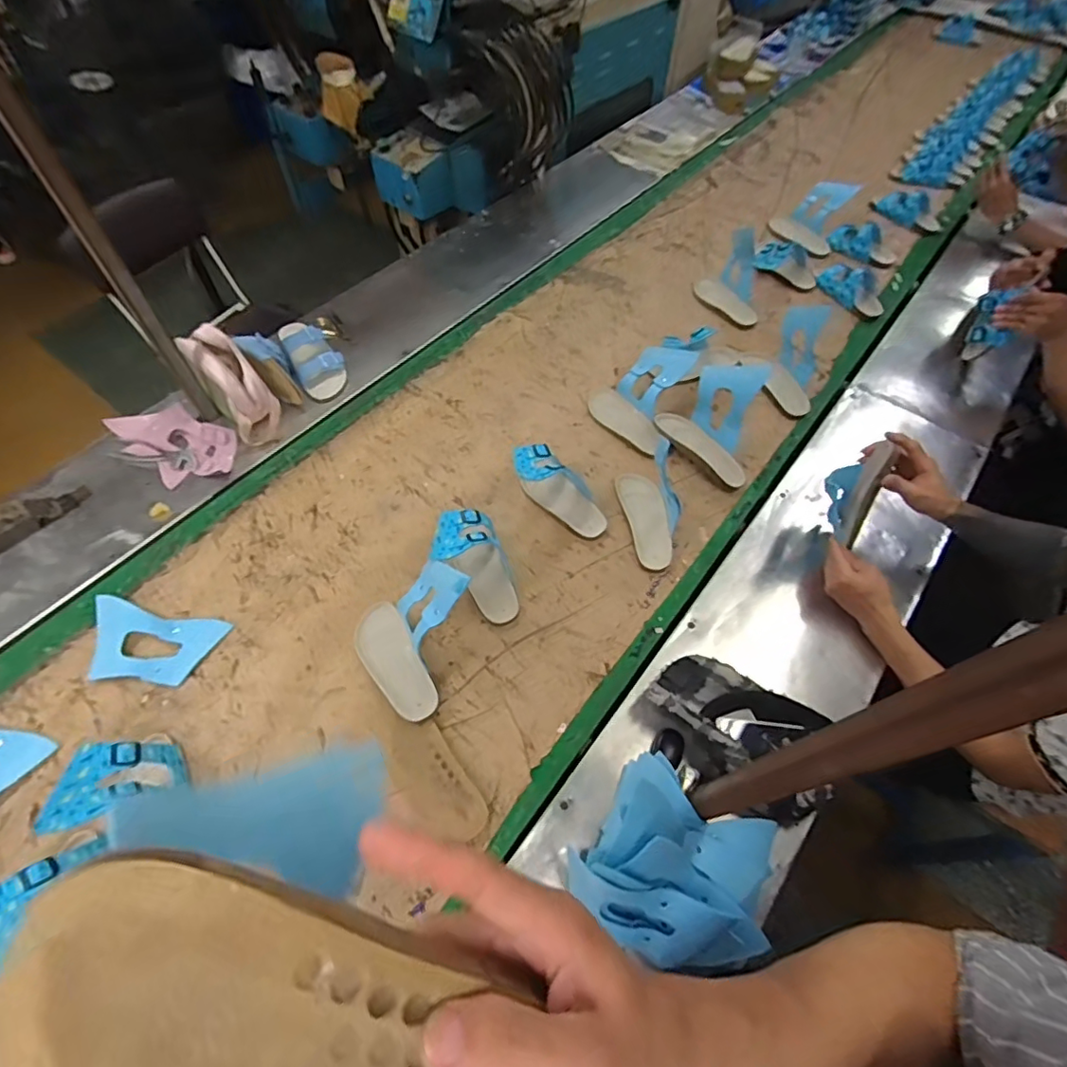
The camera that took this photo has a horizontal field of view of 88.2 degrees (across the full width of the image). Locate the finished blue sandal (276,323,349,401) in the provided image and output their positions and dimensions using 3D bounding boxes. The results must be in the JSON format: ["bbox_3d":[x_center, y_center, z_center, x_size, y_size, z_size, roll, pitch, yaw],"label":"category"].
[{"bbox_3d":[-0.490,-0.389,1.220,0.115,0.054,0.236,-27,76,-18],"label":"finished blue sandal"}]

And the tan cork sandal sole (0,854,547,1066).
[{"bbox_3d":[-0.077,0.179,0.193,0.201,0.017,0.081,41,58,-21],"label":"tan cork sandal sole"}]

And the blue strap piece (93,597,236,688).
[{"bbox_3d":[-0.590,0.169,0.849,0.189,0.040,0.113,7,58,2],"label":"blue strap piece"}]

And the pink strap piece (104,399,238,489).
[{"bbox_3d":[-0.713,-0.189,1.095,0.258,0.036,0.151,32,62,17],"label":"pink strap piece"}]

